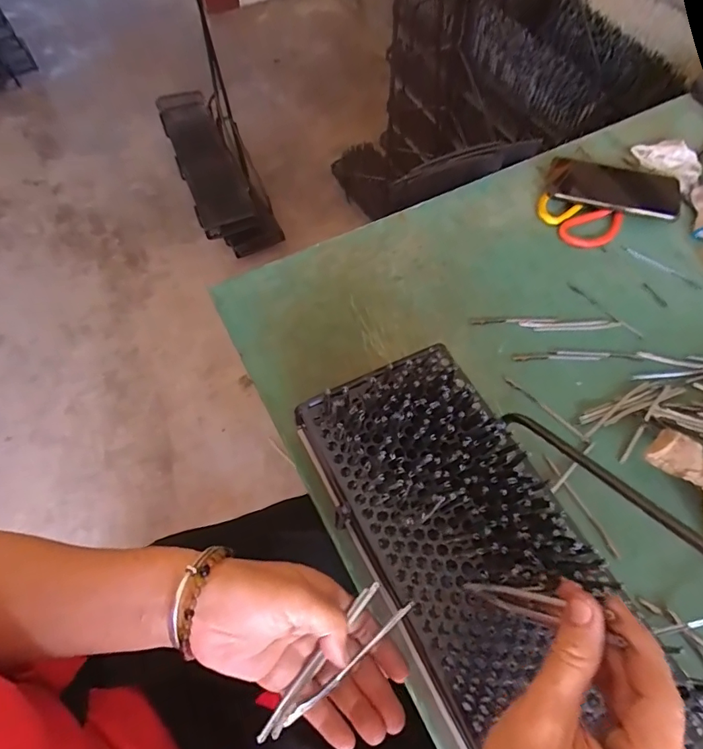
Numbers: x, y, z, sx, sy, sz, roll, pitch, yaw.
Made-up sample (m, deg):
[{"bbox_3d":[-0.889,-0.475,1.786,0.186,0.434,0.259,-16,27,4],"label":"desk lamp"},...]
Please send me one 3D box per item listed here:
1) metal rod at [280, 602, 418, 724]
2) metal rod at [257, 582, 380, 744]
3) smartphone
[{"bbox_3d":[0.001,0.183,0.287,0.105,0.005,0.004,-35,67,-17],"label":"metal rod"},{"bbox_3d":[-0.018,0.179,0.285,0.010,0.004,0.111,37,67,18],"label":"metal rod"},{"bbox_3d":[0.348,-0.247,0.597,0.161,0.005,0.066,16,75,12],"label":"smartphone"}]

